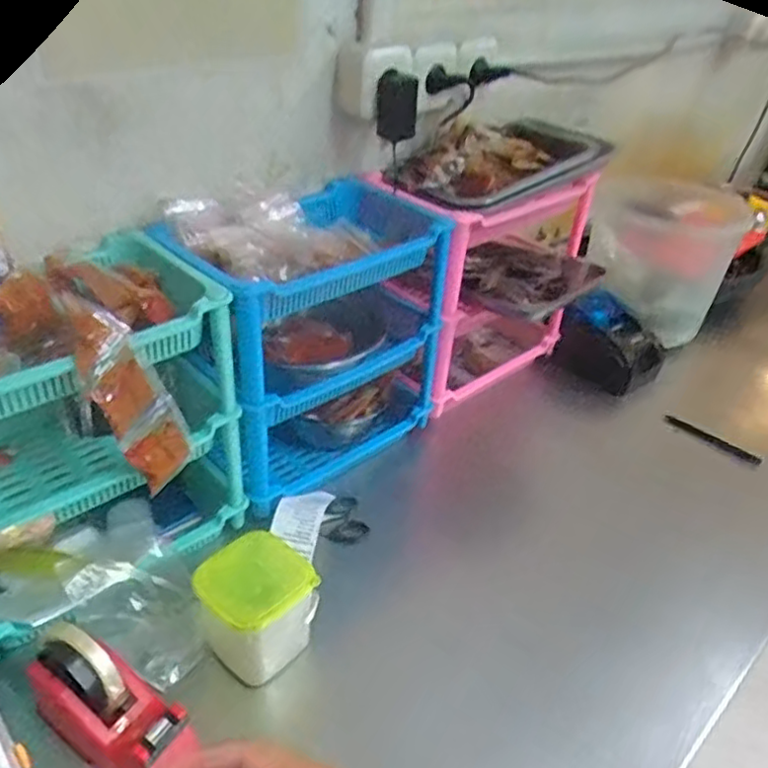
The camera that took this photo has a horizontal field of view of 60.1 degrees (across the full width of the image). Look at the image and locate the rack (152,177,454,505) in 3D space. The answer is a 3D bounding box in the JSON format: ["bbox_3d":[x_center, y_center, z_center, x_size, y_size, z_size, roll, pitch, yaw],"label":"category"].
[{"bbox_3d":[-0.088,-0.035,0.835,0.322,0.345,0.165,-23,45,-33],"label":"rack"}]

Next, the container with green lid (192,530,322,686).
[{"bbox_3d":[-0.125,0.226,0.647,0.097,0.113,0.102,30,43,29],"label":"container with green lid"}]

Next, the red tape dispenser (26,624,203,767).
[{"bbox_3d":[-0.235,0.278,0.568,0.157,0.091,0.067,22,39,21],"label":"red tape dispenser"}]

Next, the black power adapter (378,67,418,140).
[{"bbox_3d":[0.016,-0.335,0.800,0.049,0.074,0.022,3,36,-3],"label":"black power adapter"}]

